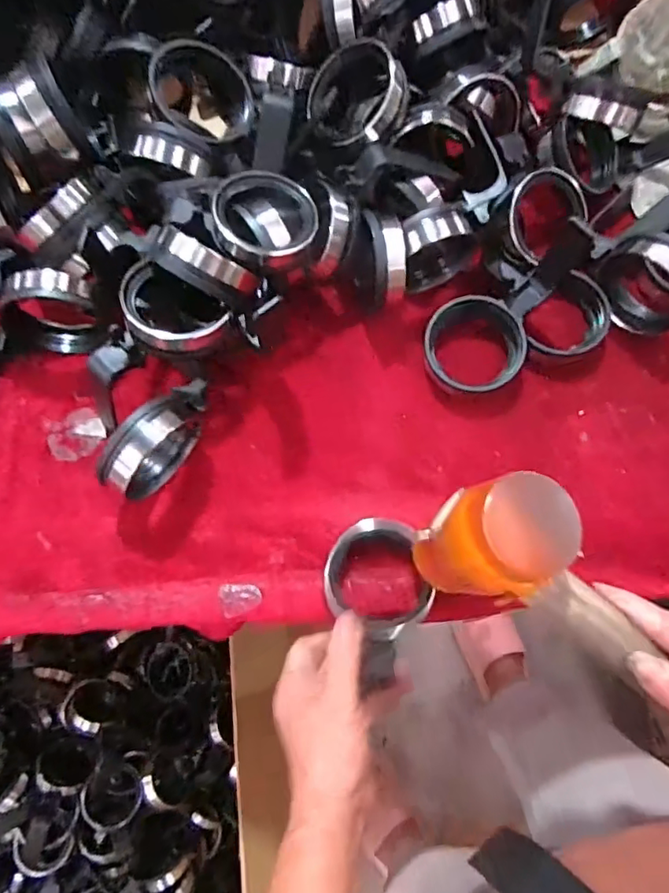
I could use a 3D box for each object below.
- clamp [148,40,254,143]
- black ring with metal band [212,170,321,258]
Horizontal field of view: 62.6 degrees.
[{"bbox_3d":[-0.093,-0.250,0.389,0.074,0.014,0.063,-10,103,-34],"label":"clamp"},{"bbox_3d":[-0.049,-0.159,0.375,0.070,0.021,0.059,-22,74,-7],"label":"black ring with metal band"}]

